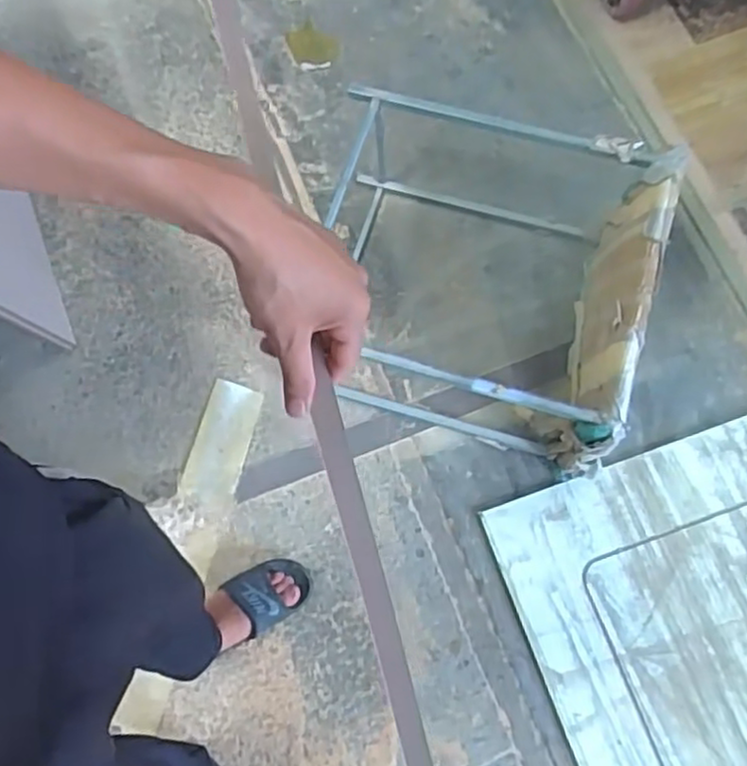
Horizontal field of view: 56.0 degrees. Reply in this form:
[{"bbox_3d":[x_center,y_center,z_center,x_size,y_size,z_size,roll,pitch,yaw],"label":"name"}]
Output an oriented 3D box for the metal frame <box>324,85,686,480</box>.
[{"bbox_3d":[0.210,-0.184,1.313,0.624,0.324,0.580,16,73,6],"label":"metal frame"}]

